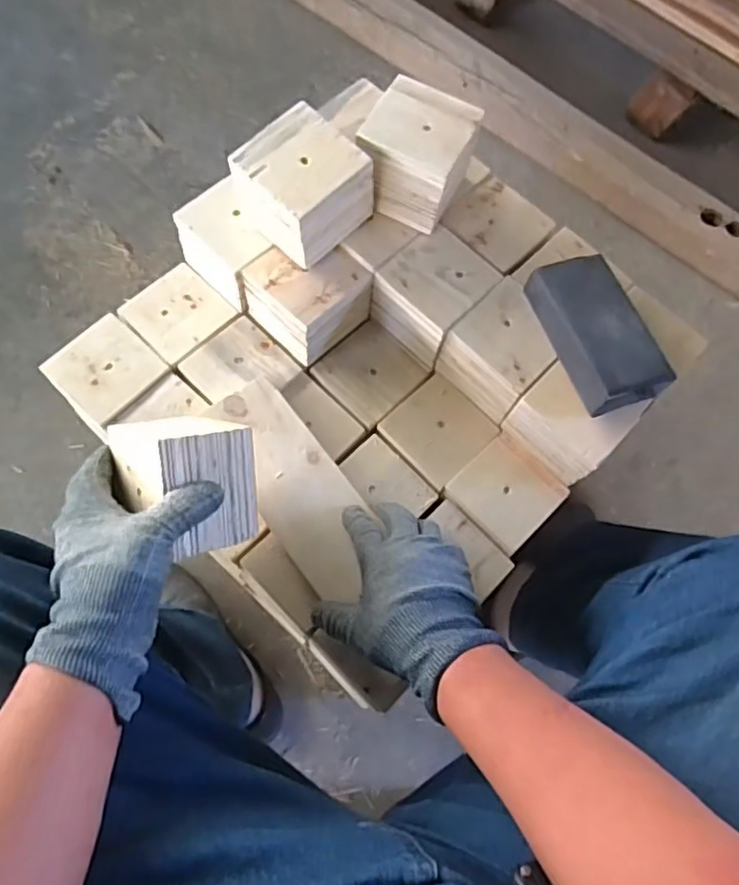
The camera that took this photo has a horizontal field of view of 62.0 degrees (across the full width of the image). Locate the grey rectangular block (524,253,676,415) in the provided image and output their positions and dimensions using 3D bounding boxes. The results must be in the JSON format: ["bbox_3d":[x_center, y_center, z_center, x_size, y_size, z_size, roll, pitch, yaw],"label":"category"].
[{"bbox_3d":[0.208,-0.102,0.560,0.080,0.036,0.142,-19,73,-10],"label":"grey rectangular block"}]

